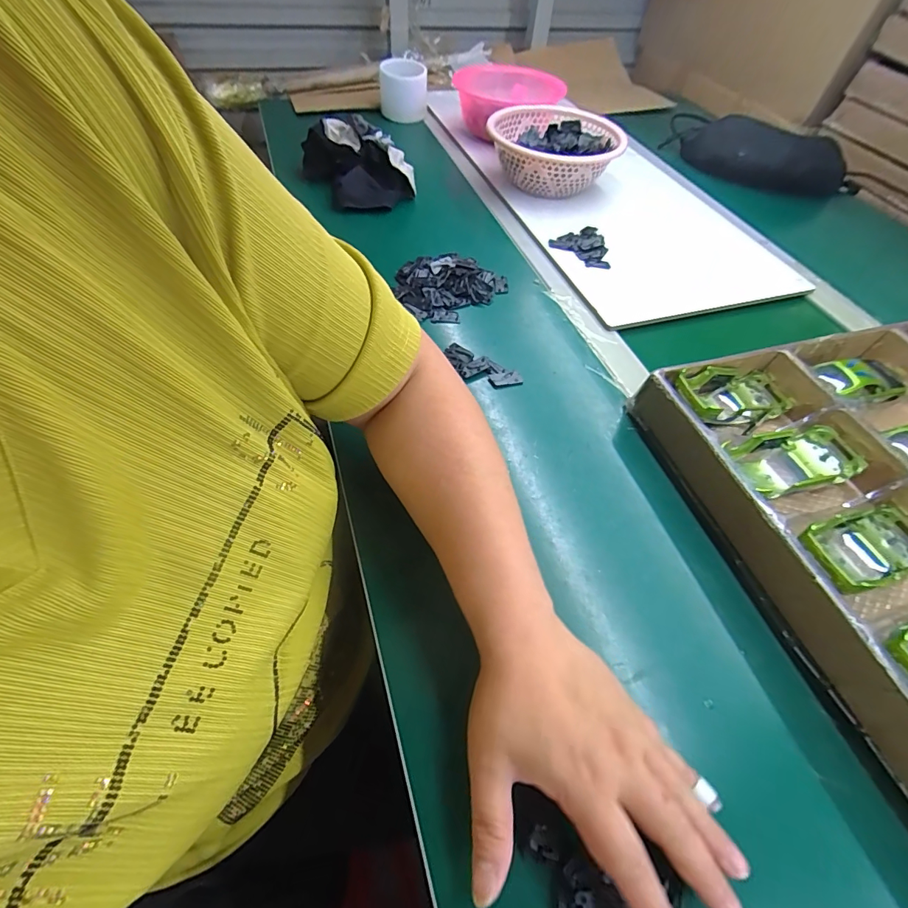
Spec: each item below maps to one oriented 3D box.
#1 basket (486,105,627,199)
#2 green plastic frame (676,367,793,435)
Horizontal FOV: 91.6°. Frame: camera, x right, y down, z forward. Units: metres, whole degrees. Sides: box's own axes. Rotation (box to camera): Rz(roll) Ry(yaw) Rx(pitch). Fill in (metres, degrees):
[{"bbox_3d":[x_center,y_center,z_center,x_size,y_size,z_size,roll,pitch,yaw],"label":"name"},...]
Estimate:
[{"bbox_3d":[0.158,-0.476,0.717,0.206,0.090,0.192,2,55,-3],"label":"basket"},{"bbox_3d":[0.272,-0.054,0.432,0.139,0.037,0.071,-11,55,-33],"label":"green plastic frame"}]

